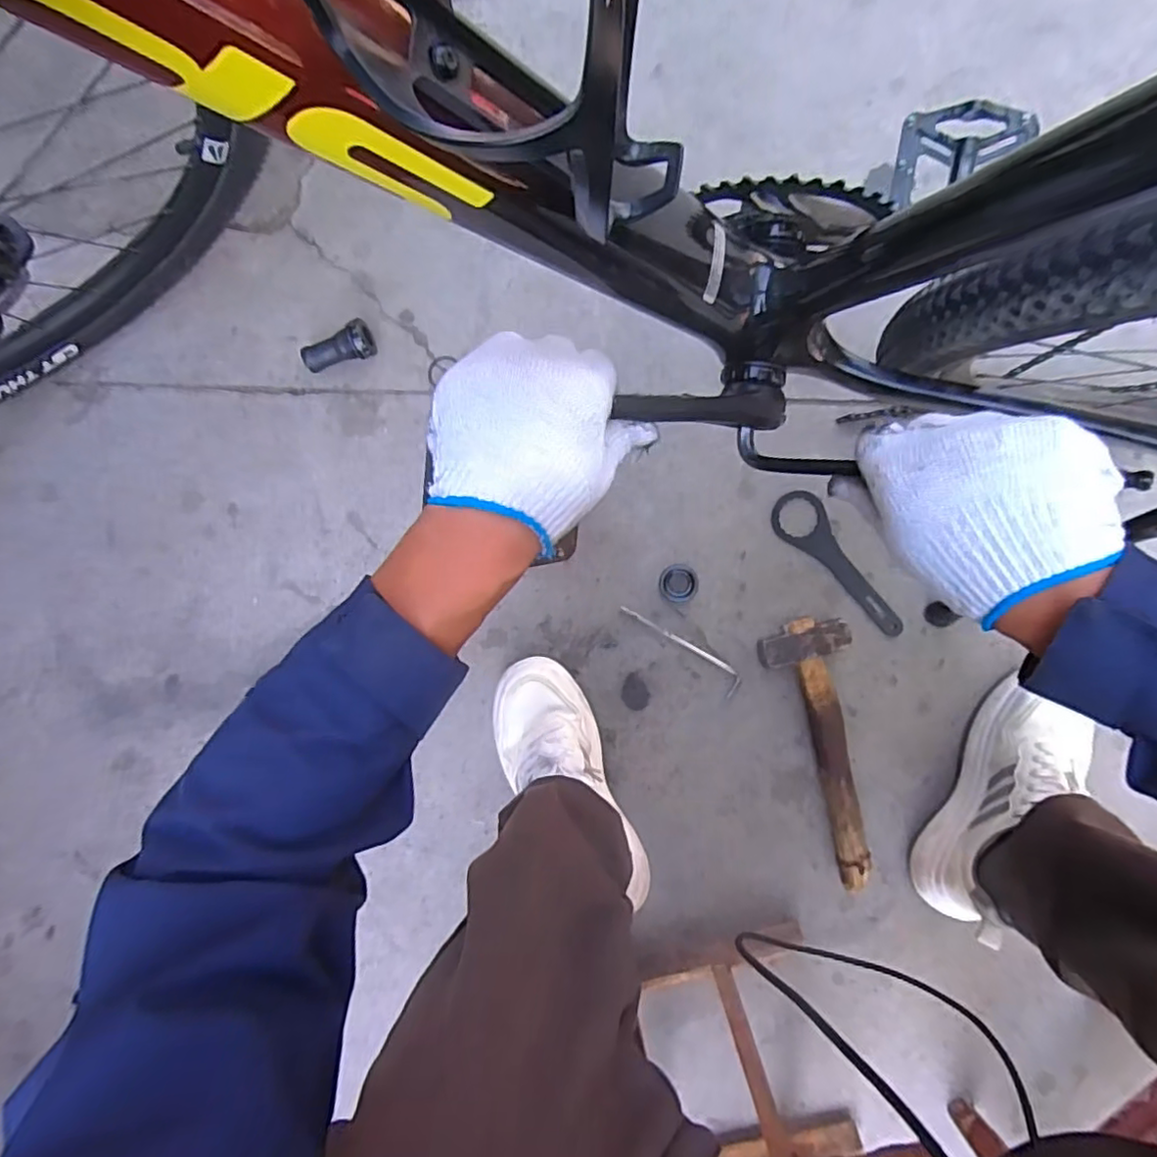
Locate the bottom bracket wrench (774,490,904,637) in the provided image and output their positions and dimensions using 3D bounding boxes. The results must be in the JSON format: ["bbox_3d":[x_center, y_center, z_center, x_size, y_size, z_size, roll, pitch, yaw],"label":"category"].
[{"bbox_3d":[0.292,-0.011,0.712,0.055,0.011,0.201,-35,88,4],"label":"bottom bracket wrench"}]

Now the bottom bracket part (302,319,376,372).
[{"bbox_3d":[-0.273,-0.259,0.713,0.084,0.038,0.042,-27,89,3],"label":"bottom bracket part"}]

